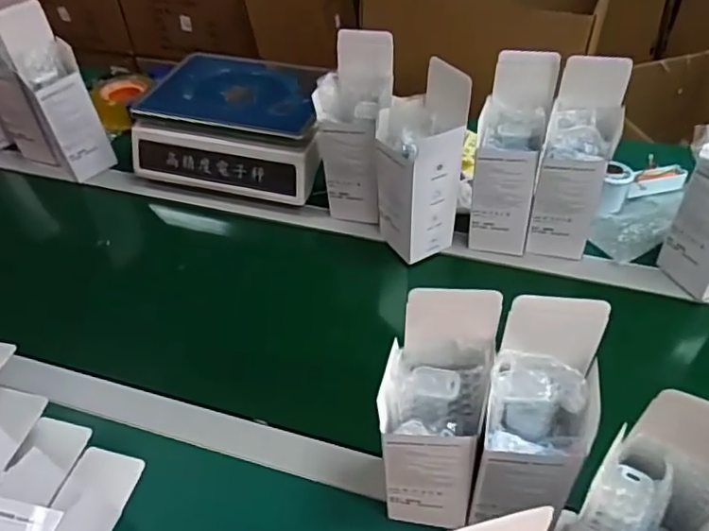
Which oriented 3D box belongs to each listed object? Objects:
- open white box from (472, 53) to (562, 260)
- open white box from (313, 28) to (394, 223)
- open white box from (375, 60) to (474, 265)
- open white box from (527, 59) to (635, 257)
[{"bbox_3d":[0.192,-0.130,0.732,0.080,0.243,0.086,13,49,13],"label":"open white box"},{"bbox_3d":[0.003,-0.169,0.780,0.099,0.235,0.096,2,47,3],"label":"open white box"},{"bbox_3d":[0.079,-0.124,0.727,0.076,0.232,0.090,-24,51,-20],"label":"open white box"},{"bbox_3d":[0.265,-0.121,0.713,0.078,0.240,0.072,16,50,16],"label":"open white box"}]

